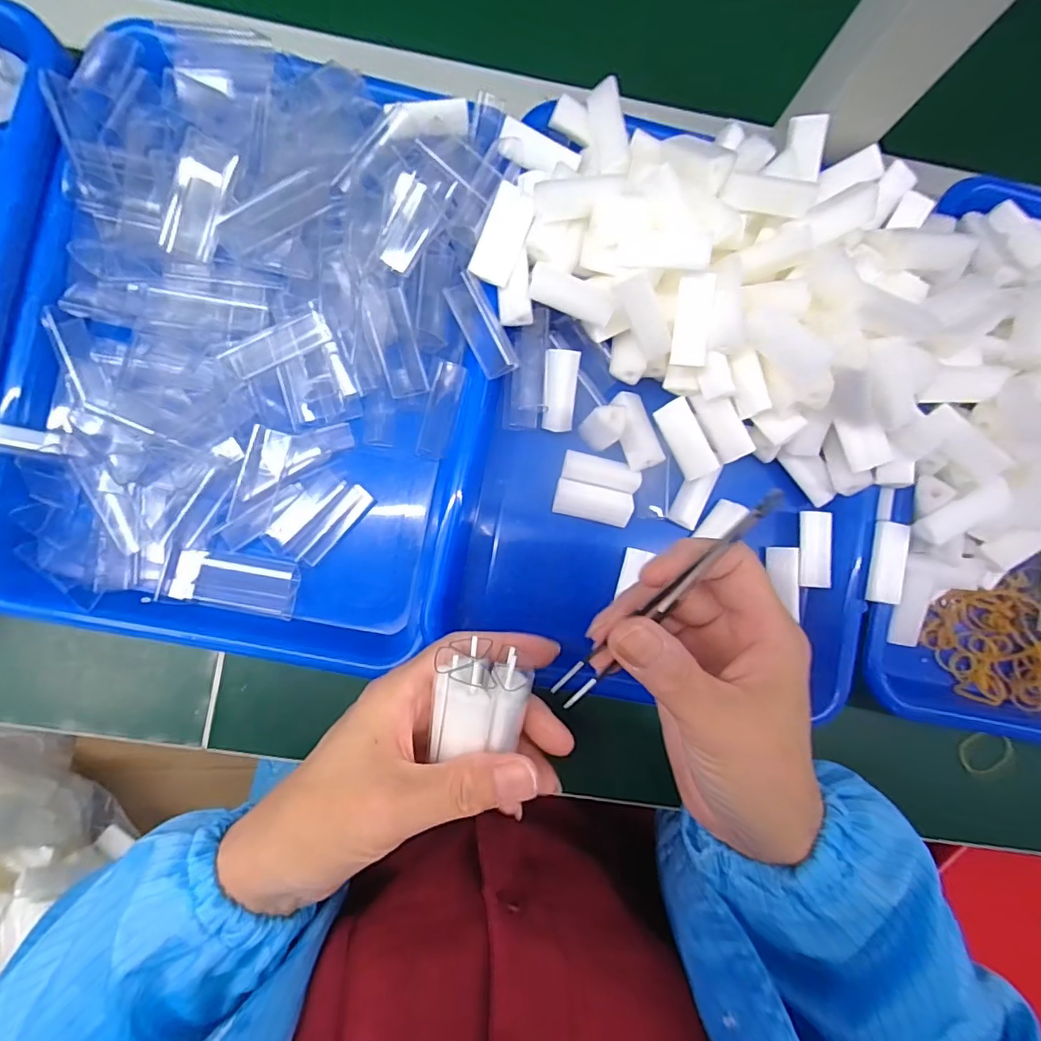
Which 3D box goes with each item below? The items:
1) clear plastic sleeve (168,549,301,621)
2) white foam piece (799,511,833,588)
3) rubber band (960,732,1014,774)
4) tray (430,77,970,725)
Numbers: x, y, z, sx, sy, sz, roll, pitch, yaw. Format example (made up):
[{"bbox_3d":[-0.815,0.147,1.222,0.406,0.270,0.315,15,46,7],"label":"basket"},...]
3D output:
[{"bbox_3d":[-0.162,0.036,0.301,0.066,0.008,0.033,10,87,-4],"label":"clear plastic sleeve"},{"bbox_3d":[0.178,0.017,0.316,0.019,0.007,0.045,2,90,11],"label":"white foam piece"},{"bbox_3d":[0.298,0.149,0.335,0.043,0.004,0.027,12,96,-12],"label":"rubber band"},{"bbox_3d":[0.099,-0.061,0.288,0.265,0.072,0.318,8,87,-4],"label":"tray"}]

